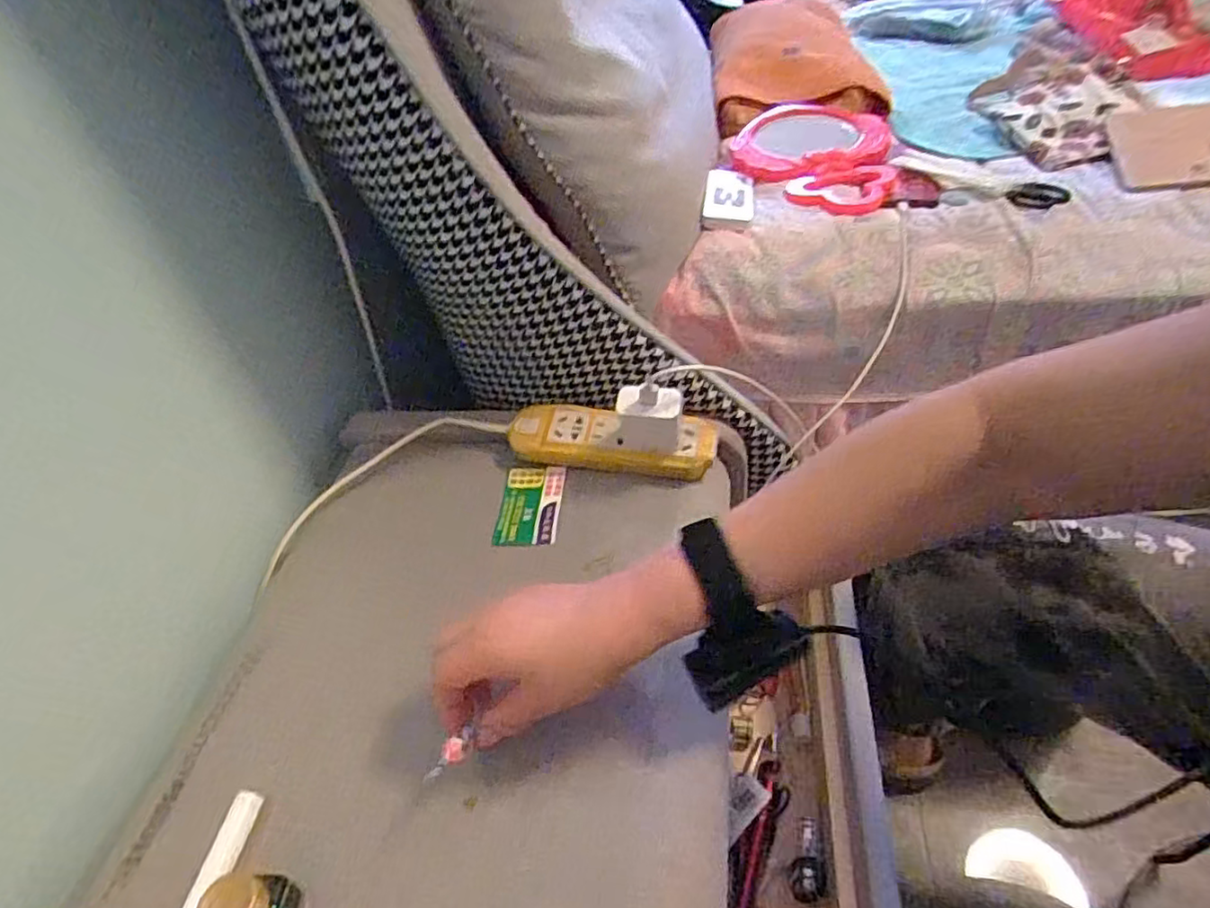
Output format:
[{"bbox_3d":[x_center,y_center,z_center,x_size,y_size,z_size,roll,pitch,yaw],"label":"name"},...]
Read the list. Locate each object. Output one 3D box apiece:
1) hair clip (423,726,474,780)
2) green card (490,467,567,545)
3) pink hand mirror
[{"bbox_3d":[-0.088,0.170,0.369,0.010,0.009,0.036,22,33,27],"label":"hair clip"},{"bbox_3d":[-0.064,0.044,0.561,0.053,0.006,0.084,-1,44,10],"label":"green card"},{"bbox_3d":[0.249,-0.364,0.795,0.185,0.031,0.245,4,45,14],"label":"pink hand mirror"}]

